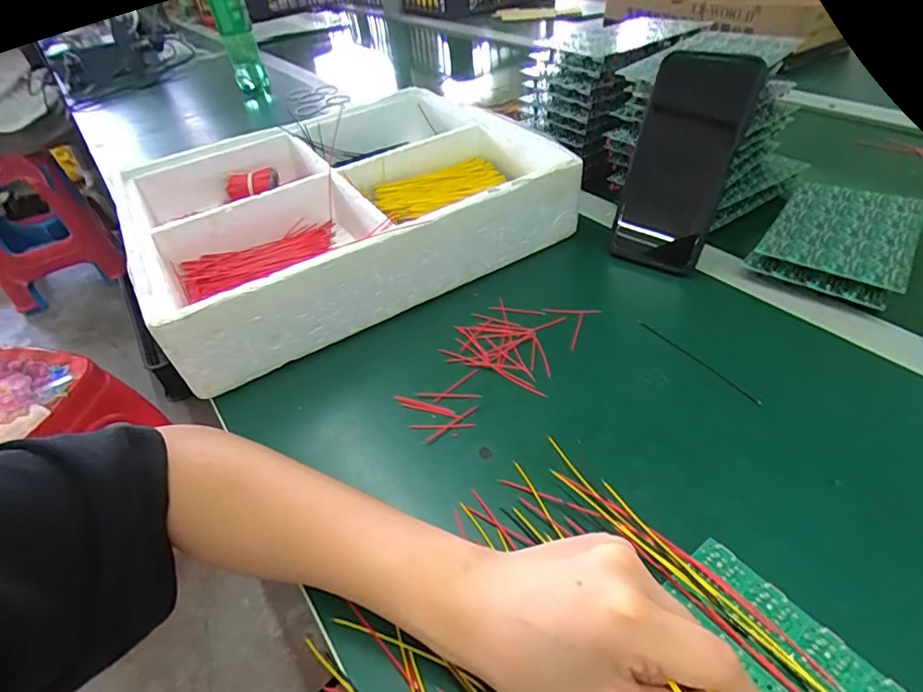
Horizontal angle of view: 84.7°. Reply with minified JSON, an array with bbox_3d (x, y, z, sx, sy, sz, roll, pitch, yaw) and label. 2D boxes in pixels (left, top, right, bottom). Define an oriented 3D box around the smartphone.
[{"bbox_3d":[0.180,-0.146,0.419,0.076,0.166,0.012,22,32,23],"label":"smartphone"}]

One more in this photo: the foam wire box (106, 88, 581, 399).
[{"bbox_3d":[-0.126,-0.148,0.516,0.370,0.079,0.328,-24,45,-19],"label":"foam wire box"}]

